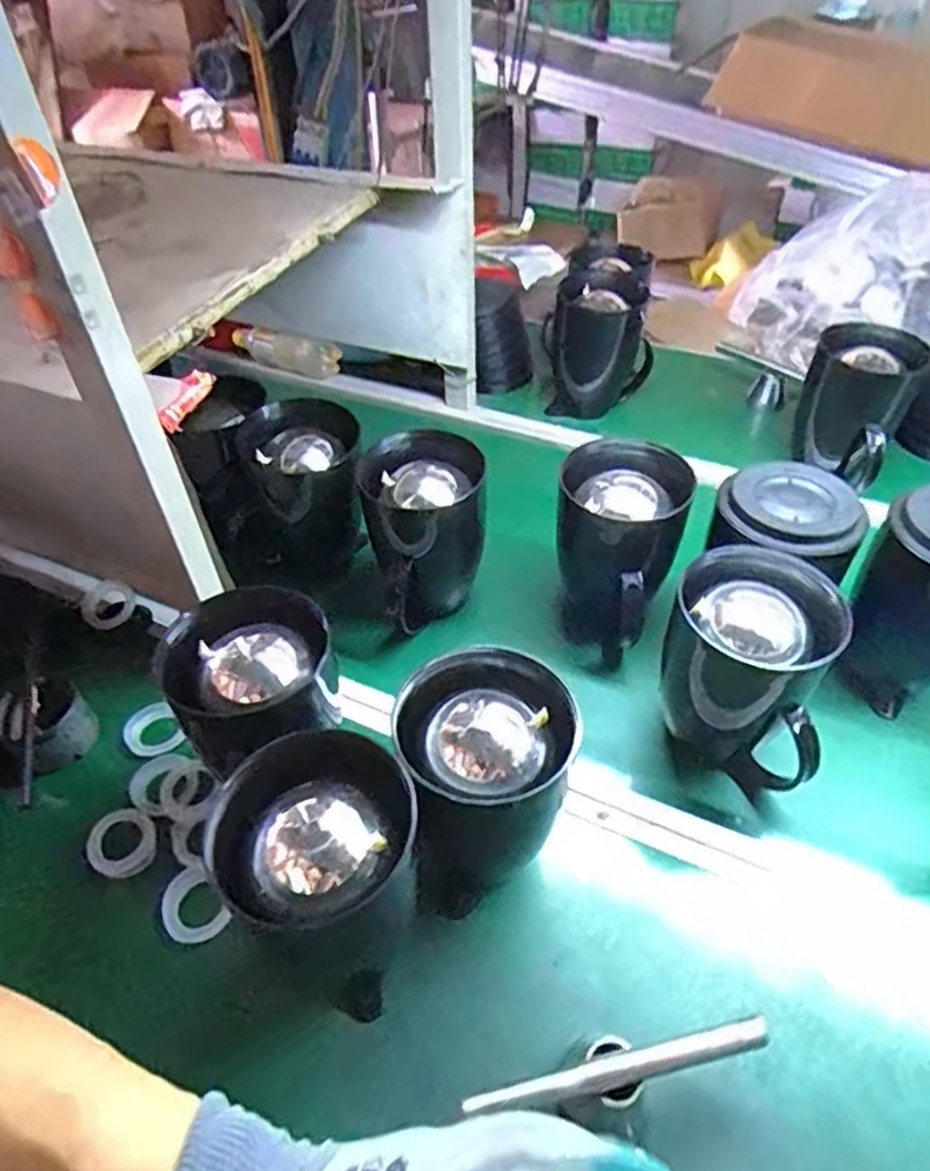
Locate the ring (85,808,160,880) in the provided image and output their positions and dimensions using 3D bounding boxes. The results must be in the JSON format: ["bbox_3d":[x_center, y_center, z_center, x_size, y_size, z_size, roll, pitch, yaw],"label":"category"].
[{"bbox_3d":[-0.299,0.224,0.609,0.062,0.013,0.054,34,54,30],"label":"ring"}]

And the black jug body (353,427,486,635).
[{"bbox_3d":[-0.041,-0.057,0.752,0.125,0.170,0.116,-10,45,-9],"label":"black jug body"}]

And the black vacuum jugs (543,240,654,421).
[{"bbox_3d":[0.220,-0.393,1.087,0.140,0.190,0.195,12,46,13],"label":"black vacuum jugs"}]

